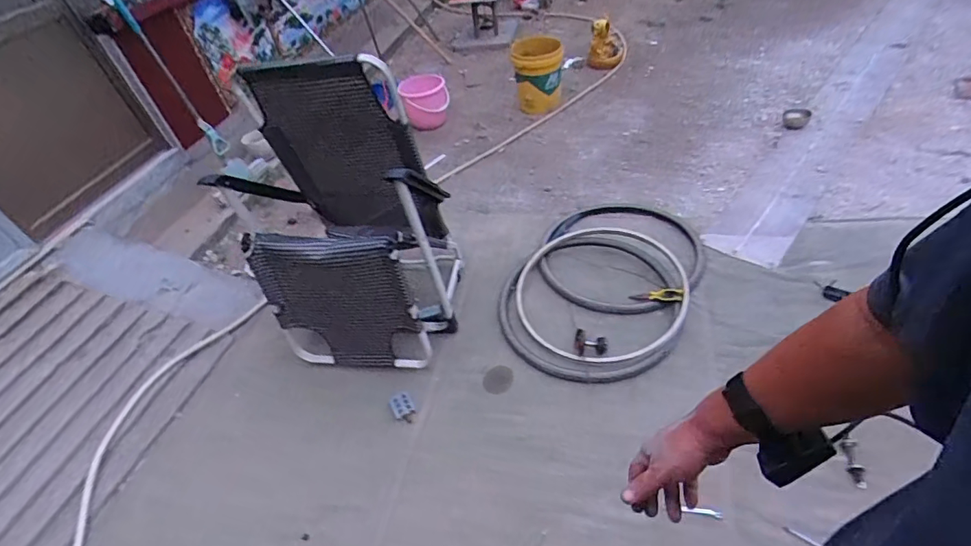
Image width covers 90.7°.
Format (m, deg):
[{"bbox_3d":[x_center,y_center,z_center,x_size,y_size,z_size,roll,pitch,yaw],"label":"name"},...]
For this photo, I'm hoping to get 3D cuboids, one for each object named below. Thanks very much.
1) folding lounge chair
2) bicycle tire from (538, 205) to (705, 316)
[{"bbox_3d":[-0.474,-0.248,1.654,0.642,0.908,0.734,-4,44,8],"label":"folding lounge chair"},{"bbox_3d":[0.526,-0.080,1.880,0.615,0.062,0.598,3,45,16],"label":"bicycle tire"}]

